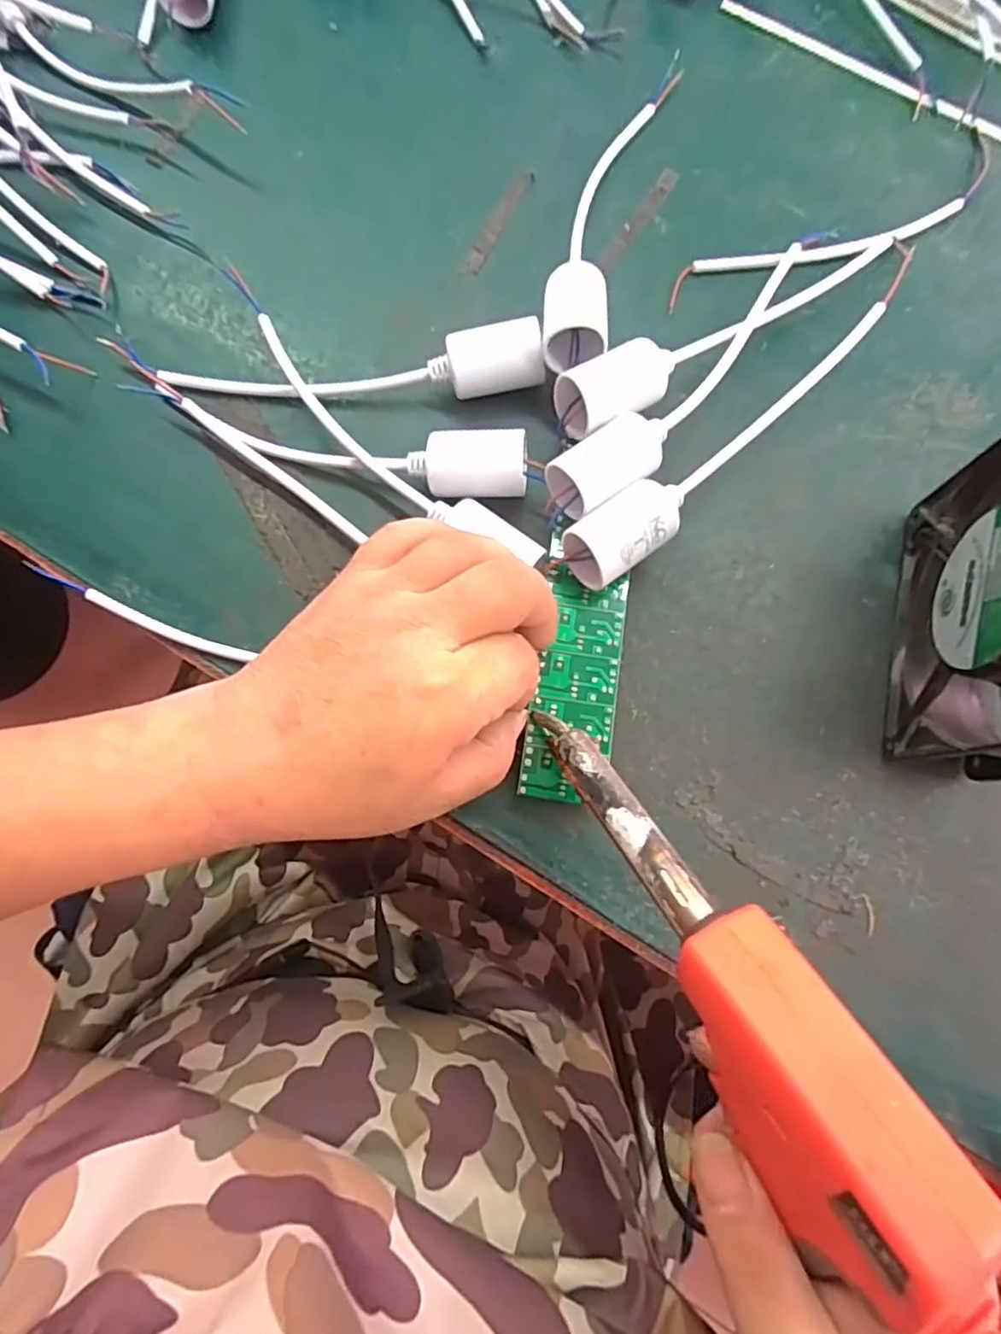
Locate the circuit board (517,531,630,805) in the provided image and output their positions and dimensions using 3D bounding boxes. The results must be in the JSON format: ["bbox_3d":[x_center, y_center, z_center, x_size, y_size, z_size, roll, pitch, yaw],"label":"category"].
[{"bbox_3d":[0.033,0.002,0.270,0.036,0.006,0.107,9,79,-1],"label":"circuit board"}]

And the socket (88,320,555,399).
[{"bbox_3d":[-0.081,-0.140,0.302,0.202,0.029,0.028,-1,78,0],"label":"socket"}]

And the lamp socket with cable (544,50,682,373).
[{"bbox_3d":[0.053,-0.226,0.312,0.032,0.042,0.215,14,79,3],"label":"lamp socket with cable"}]

